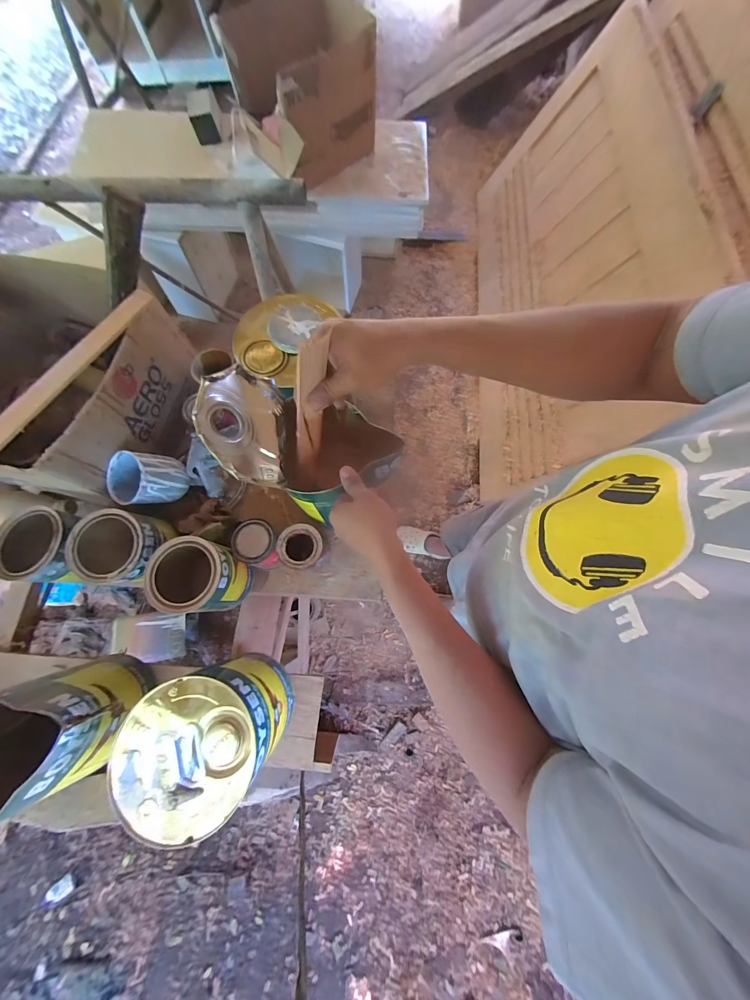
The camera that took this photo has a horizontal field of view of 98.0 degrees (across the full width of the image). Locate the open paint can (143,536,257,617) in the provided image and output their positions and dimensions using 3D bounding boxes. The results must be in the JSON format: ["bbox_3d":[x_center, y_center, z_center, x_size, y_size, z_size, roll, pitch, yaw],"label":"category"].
[{"bbox_3d":[-0.268,0.118,0.513,0.107,0.125,0.102,0,72,-1],"label":"open paint can"}]

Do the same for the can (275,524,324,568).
[{"bbox_3d":[-0.124,0.086,0.563,0.074,0.074,0.071,8,72,1],"label":"can"}]

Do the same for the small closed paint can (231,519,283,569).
[{"bbox_3d":[-0.198,0.078,0.565,0.071,0.083,0.074,0,72,-1],"label":"small closed paint can"}]

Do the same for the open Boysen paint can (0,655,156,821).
[{"bbox_3d":[-0.455,0.322,0.460,0.182,0.193,0.148,-19,73,-7],"label":"open Boysen paint can"}]

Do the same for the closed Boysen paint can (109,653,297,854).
[{"bbox_3d":[-0.224,0.320,0.463,0.153,0.186,0.157,0,72,-1],"label":"closed Boysen paint can"}]

